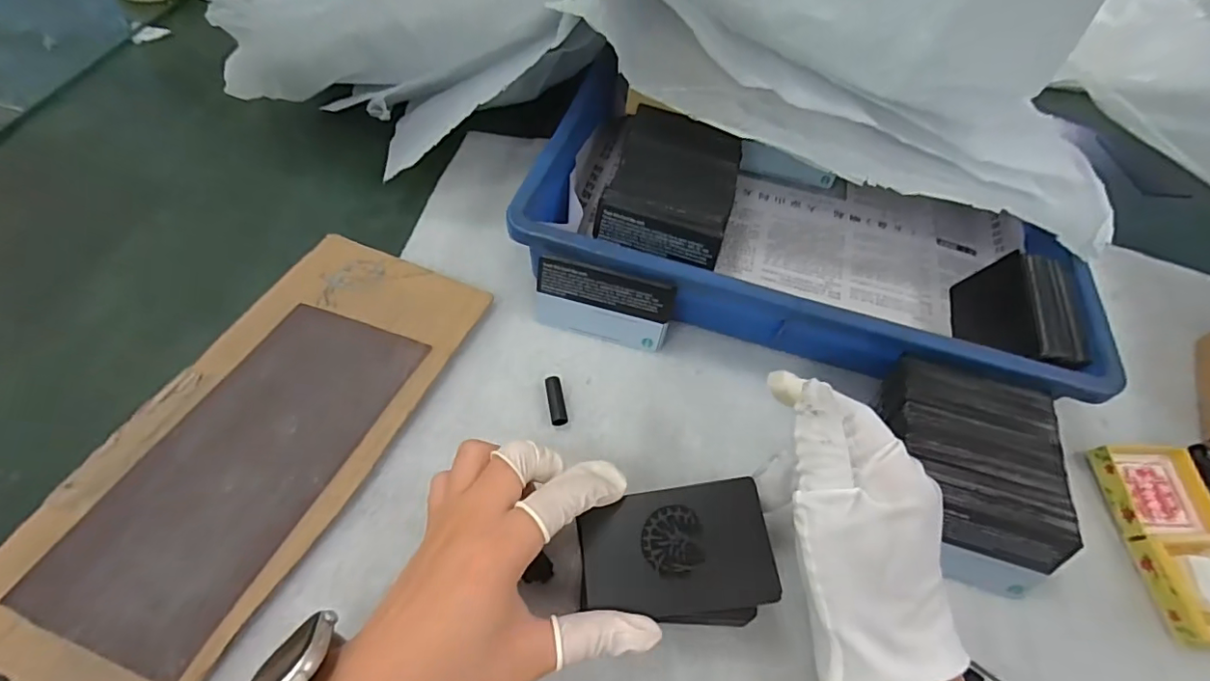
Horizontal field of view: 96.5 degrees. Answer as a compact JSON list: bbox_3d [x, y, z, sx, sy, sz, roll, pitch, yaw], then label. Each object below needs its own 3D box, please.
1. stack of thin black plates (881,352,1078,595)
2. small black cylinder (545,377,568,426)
[{"bbox_3d":[0.200,0.073,0.303,0.086,0.051,0.103,13,58,4],"label":"stack of thin black plates"},{"bbox_3d":[-0.030,0.038,0.335,0.010,0.009,0.031,-7,59,-9],"label":"small black cylinder"}]

